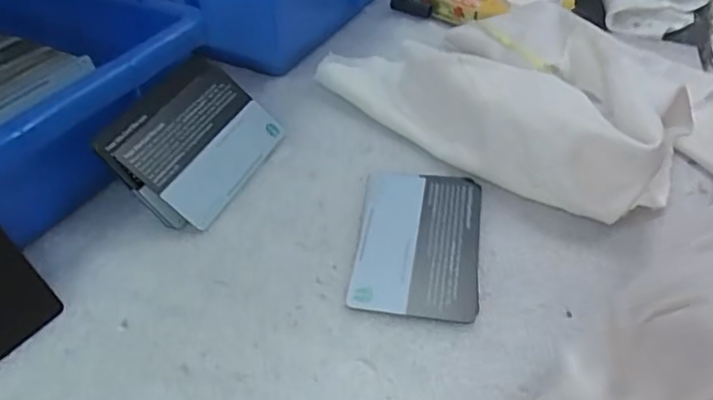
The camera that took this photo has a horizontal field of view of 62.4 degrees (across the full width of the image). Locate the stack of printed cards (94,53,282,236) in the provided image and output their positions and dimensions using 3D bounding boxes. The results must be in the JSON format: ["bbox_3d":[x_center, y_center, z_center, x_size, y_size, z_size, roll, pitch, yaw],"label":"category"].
[{"bbox_3d":[-0.080,-0.032,0.298,0.065,0.009,0.087,44,48,-14],"label":"stack of printed cards"}]

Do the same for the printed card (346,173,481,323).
[{"bbox_3d":[0.029,0.017,0.273,0.056,0.004,0.086,3,44,8],"label":"printed card"}]

